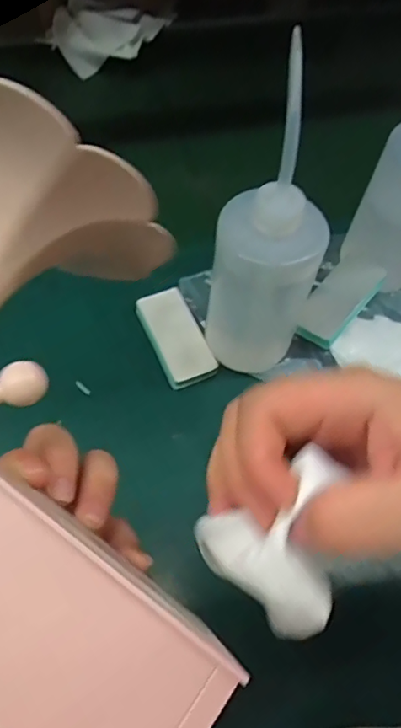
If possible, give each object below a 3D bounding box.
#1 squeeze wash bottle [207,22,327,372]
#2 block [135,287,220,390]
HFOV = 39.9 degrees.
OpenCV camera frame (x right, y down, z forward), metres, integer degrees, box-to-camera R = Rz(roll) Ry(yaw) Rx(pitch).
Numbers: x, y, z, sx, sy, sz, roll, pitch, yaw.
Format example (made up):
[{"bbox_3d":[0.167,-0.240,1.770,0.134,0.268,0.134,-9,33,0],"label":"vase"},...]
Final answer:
[{"bbox_3d":[0.049,-0.091,0.399,0.083,0.214,0.081,17,59,6],"label":"squeeze wash bottle"},{"bbox_3d":[-0.021,-0.026,0.477,0.044,0.015,0.086,-22,63,-16],"label":"block"}]

